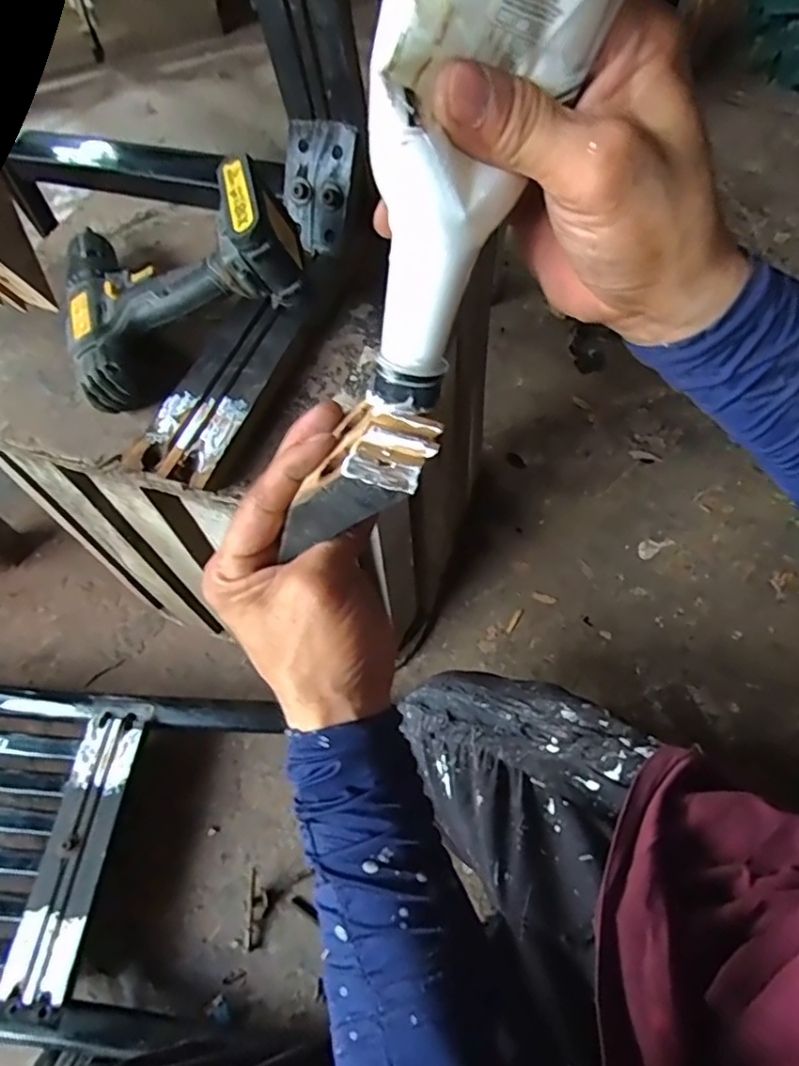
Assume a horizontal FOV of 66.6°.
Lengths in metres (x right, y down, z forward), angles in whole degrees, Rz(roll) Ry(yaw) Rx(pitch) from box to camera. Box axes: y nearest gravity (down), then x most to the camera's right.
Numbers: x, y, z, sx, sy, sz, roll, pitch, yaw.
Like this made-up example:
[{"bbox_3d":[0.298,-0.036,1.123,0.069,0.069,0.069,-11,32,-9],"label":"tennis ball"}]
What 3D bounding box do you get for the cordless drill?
[{"bbox_3d":[-0.189,-0.229,0.501,0.200,0.067,0.203,-23,60,8],"label":"cordless drill"}]

